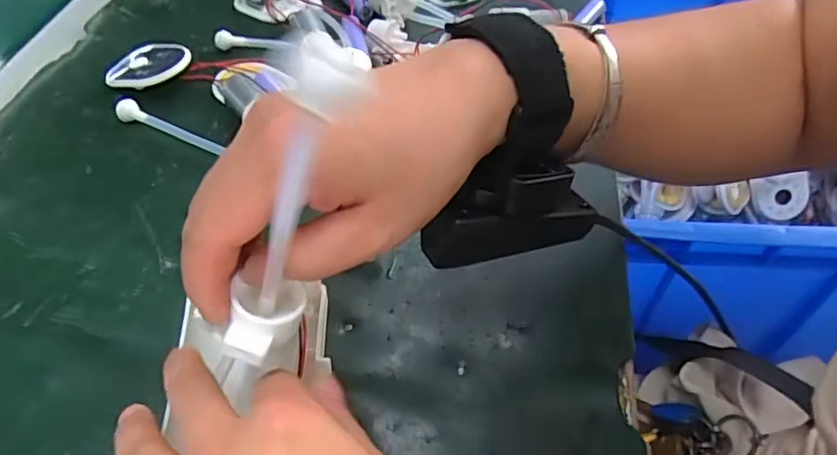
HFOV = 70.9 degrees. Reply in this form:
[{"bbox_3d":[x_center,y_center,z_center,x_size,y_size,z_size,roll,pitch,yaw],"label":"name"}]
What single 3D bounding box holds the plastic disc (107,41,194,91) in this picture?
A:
[{"bbox_3d":[-0.189,-0.115,0.416,0.053,0.005,0.053,-4,50,5],"label":"plastic disc"}]

